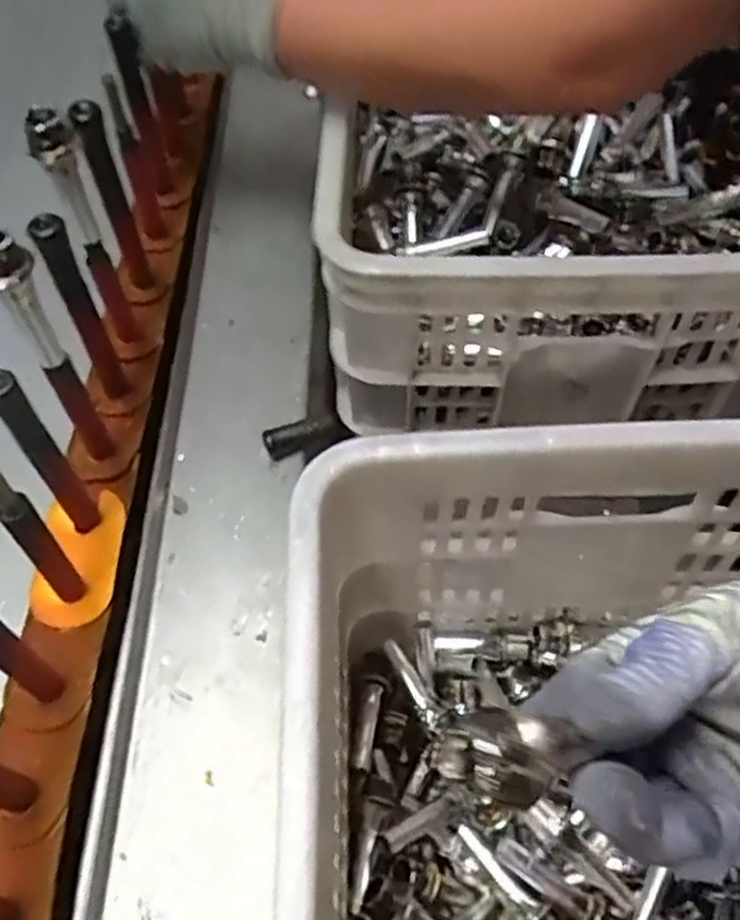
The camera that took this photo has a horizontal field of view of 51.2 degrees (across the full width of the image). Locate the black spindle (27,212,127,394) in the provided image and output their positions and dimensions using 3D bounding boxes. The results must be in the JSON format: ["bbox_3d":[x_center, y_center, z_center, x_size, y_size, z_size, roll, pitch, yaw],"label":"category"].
[{"bbox_3d":[-0.172,-0.087,0.464,0.018,0.130,0.018,-28,61,-16],"label":"black spindle"}]

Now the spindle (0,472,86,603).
[{"bbox_3d":[-0.171,0.038,0.390,0.016,0.119,0.021,-37,63,-20],"label":"spindle"}]

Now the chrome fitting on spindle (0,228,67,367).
[{"bbox_3d":[-0.172,-0.078,0.384,0.021,0.081,0.020,7,57,6],"label":"chrome fitting on spindle"}]

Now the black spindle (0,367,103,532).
[{"bbox_3d":[-0.170,0.000,0.406,0.017,0.127,0.012,-37,63,-20],"label":"black spindle"}]

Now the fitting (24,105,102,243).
[{"bbox_3d":[-0.171,-0.156,0.437,0.023,0.086,0.018,-24,59,-13],"label":"fitting"}]

